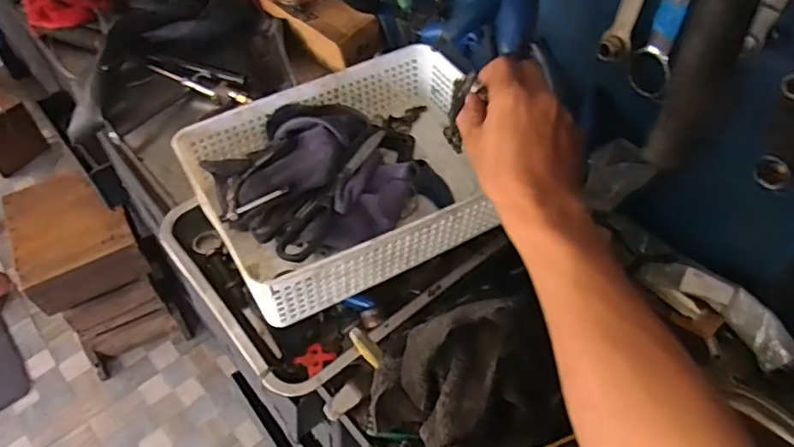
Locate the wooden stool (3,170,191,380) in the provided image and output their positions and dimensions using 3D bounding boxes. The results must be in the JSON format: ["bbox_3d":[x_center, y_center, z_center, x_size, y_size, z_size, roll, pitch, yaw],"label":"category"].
[{"bbox_3d":[-0.781,0.128,1.502,0.233,0.411,0.321,-27,58,-19],"label":"wooden stool"}]

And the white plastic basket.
[{"bbox_3d":[-0.040,-0.059,0.638,0.332,0.086,0.246,-24,57,-17],"label":"white plastic basket"}]

